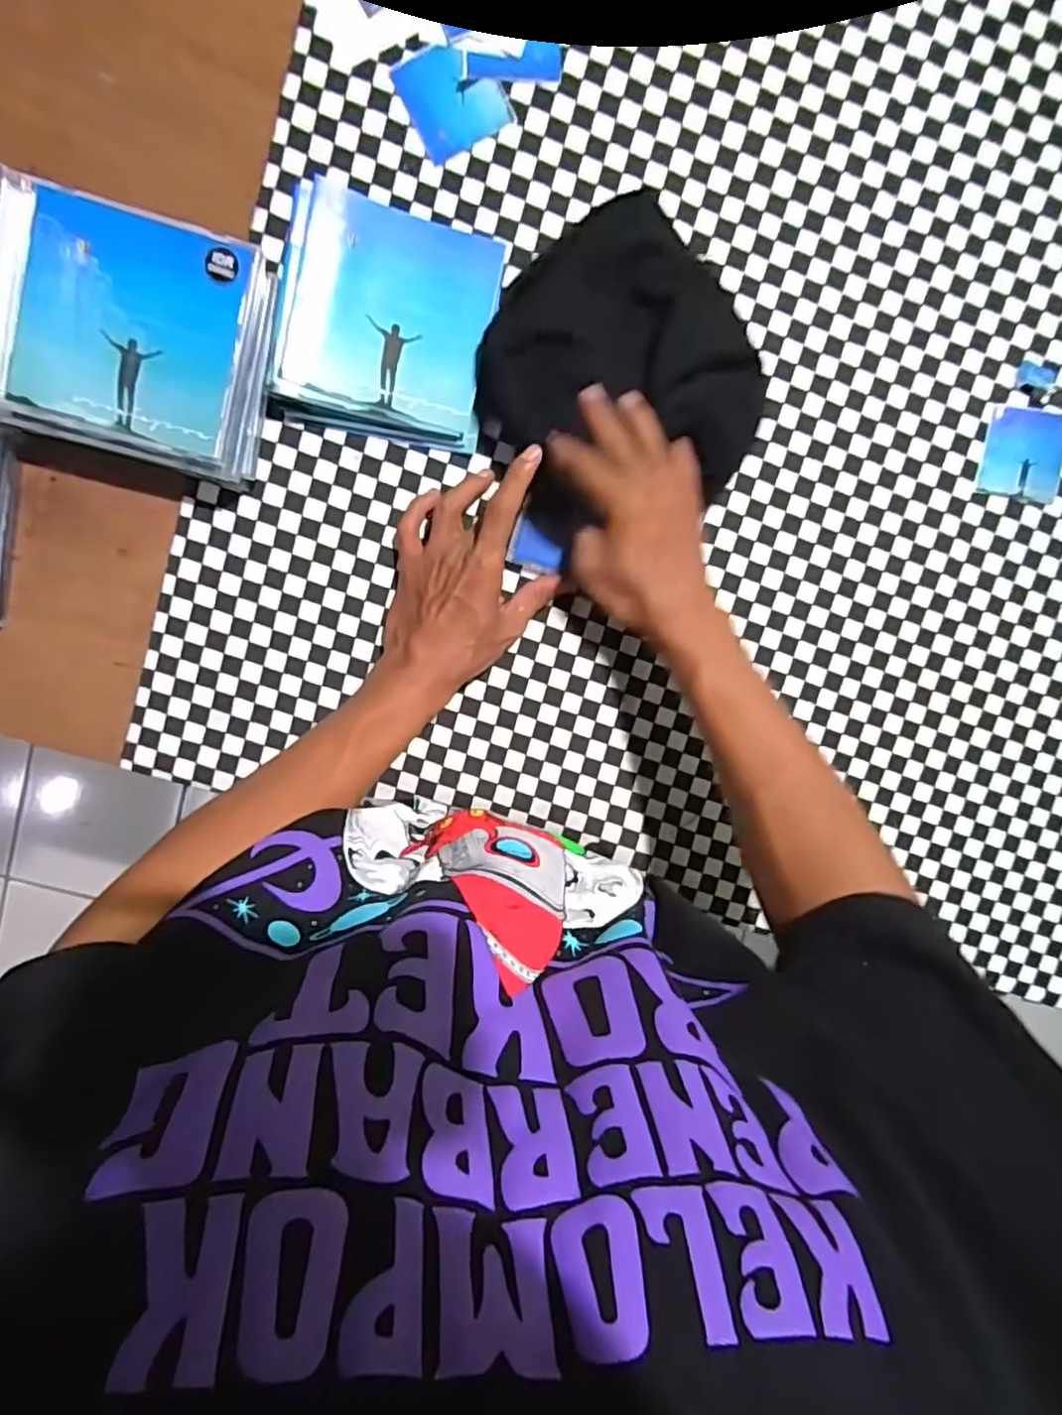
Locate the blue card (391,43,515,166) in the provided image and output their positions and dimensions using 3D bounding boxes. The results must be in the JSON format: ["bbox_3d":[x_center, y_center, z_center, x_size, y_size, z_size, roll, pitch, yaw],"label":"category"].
[{"bbox_3d":[-0.051,-0.394,0.410,0.061,0.004,0.059,-34,98,1],"label":"blue card"}]

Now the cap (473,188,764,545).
[{"bbox_3d":[0.064,-0.216,0.431,0.199,0.042,0.182,0,97,-3],"label":"cap"}]

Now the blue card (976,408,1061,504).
[{"bbox_3d":[0.360,-0.184,0.462,0.063,0.004,0.062,7,96,-4],"label":"blue card"}]

